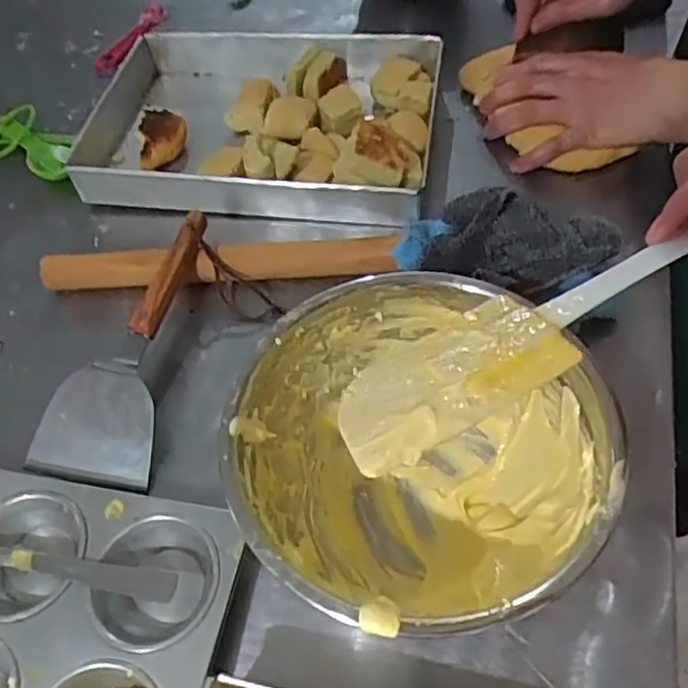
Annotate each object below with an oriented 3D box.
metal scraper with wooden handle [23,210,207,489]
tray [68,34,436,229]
[{"bbox_3d":[-0.149,-0.006,0.472,0.084,0.042,0.211,9,54,9],"label":"metal scraper with wooden handle"},{"bbox_3d":[-0.082,-0.208,0.609,0.331,0.070,0.214,6,54,7],"label":"tray"}]

